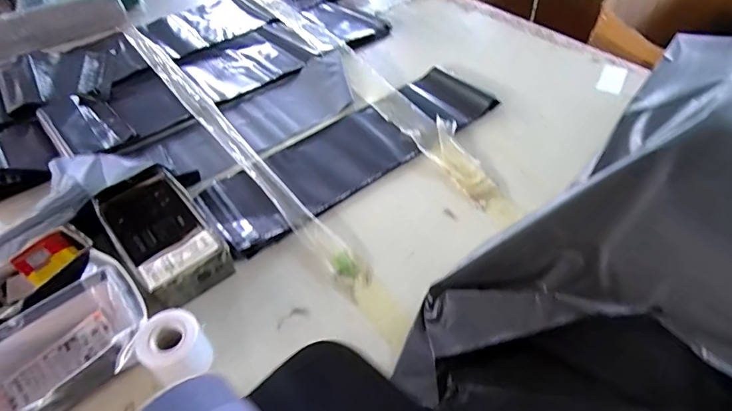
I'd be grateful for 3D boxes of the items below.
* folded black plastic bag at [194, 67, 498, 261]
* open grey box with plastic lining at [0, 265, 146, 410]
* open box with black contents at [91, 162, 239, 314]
[{"bbox_3d":[-0.017,-0.098,0.779,0.524,0.027,0.161,-32,53,-24],"label":"folded black plastic bag"},{"bbox_3d":[-0.358,0.178,0.504,0.237,0.067,0.150,-36,54,-26],"label":"open grey box with plastic lining"},{"bbox_3d":[-0.274,0.043,0.633,0.117,0.066,0.221,-32,53,-23],"label":"open box with black contents"}]

